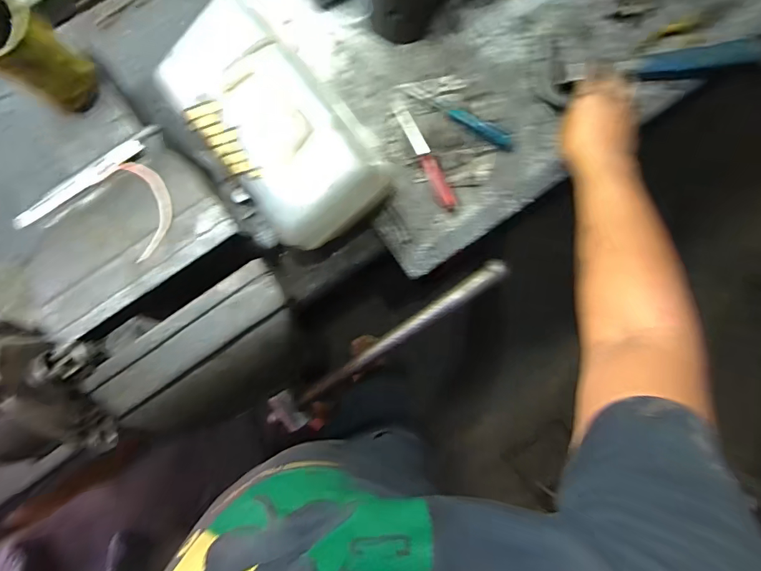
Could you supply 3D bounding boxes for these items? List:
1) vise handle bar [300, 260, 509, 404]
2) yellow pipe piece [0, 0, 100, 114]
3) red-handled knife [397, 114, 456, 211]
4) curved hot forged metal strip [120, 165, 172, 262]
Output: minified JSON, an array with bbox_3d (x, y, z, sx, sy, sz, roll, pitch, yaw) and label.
[{"bbox_3d":[0.021,0.061,0.485,0.291,0.023,0.021,-37,89,17],"label":"vise handle bar"},{"bbox_3d":[-0.376,-0.246,0.438,0.081,0.106,0.077,31,87,0],"label":"yellow pipe piece"},{"bbox_3d":[0.069,-0.190,0.616,0.024,0.017,0.163,-27,89,-2],"label":"red-handled knife"},{"bbox_3d":[-0.226,-0.084,0.398,0.043,0.012,0.144,-28,62,-2],"label":"curved hot forged metal strip"}]

